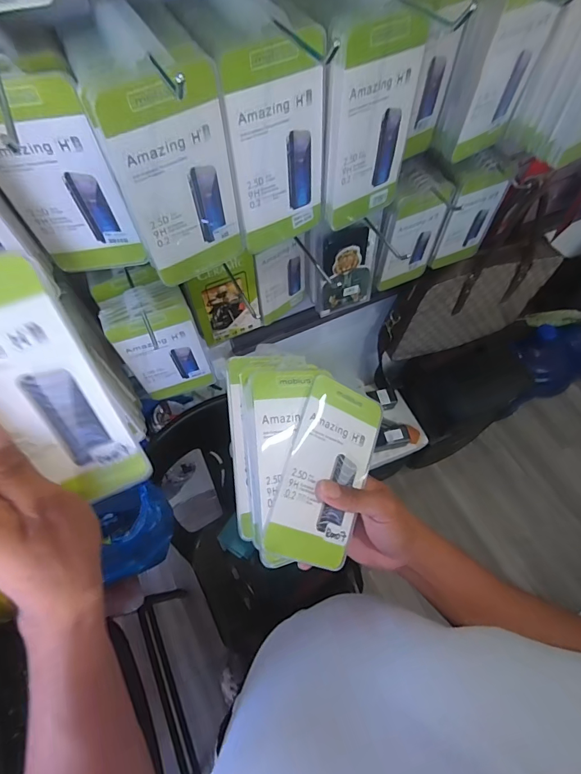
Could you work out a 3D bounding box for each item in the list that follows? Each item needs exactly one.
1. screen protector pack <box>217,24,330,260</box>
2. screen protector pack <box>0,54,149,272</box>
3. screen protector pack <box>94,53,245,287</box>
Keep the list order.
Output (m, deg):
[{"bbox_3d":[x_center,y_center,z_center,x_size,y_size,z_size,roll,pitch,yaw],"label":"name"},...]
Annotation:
[{"bbox_3d":[-0.009,-0.201,0.344,0.083,0.165,0.016,-27,65,-14],"label":"screen protector pack"},{"bbox_3d":[-0.186,-0.163,0.327,0.087,0.169,0.008,-7,62,-4],"label":"screen protector pack"},{"bbox_3d":[-0.085,-0.158,0.321,0.087,0.158,0.013,-35,67,-17],"label":"screen protector pack"}]

